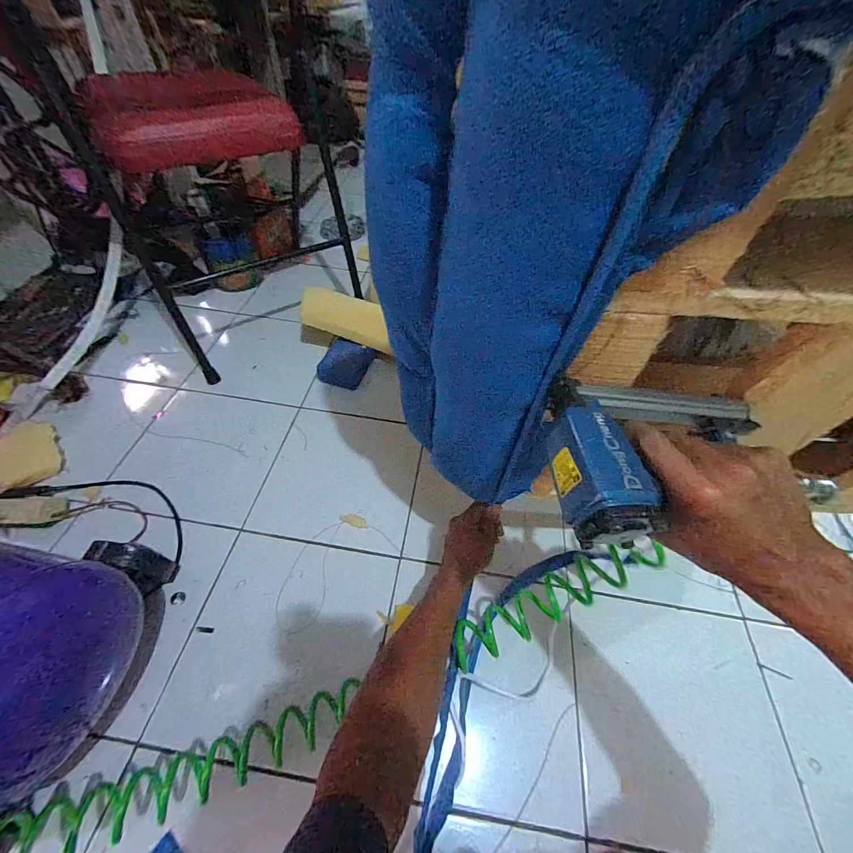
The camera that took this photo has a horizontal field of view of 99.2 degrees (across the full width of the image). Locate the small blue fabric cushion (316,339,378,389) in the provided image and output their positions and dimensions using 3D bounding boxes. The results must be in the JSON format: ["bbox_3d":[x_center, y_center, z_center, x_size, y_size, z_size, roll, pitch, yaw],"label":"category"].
[{"bbox_3d":[-0.202,-0.159,0.908,0.108,0.055,0.114,20,55,10],"label":"small blue fabric cushion"}]

